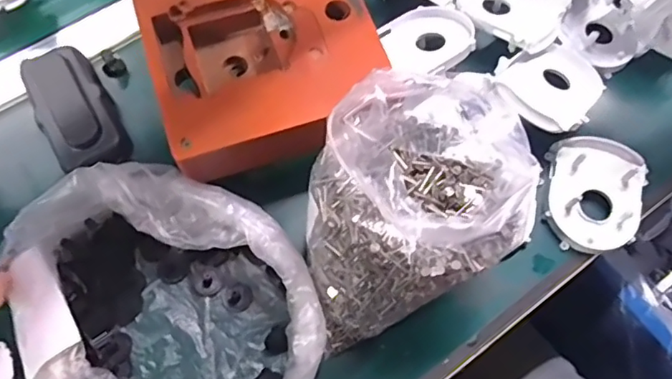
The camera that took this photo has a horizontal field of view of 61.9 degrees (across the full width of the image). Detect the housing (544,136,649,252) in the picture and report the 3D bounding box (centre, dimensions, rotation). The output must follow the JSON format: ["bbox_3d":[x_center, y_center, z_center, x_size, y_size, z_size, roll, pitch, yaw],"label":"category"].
[{"bbox_3d":[0.187,0.003,0.407,0.067,0.016,0.083,21,68,6],"label":"housing"}]

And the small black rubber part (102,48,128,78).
[{"bbox_3d":[-0.176,-0.099,0.440,0.016,0.015,0.020,-31,72,-14],"label":"small black rubber part"}]

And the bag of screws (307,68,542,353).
[{"bbox_3d":[0.040,0.012,0.339,0.127,0.124,0.109,-22,70,-11],"label":"bag of screws"}]

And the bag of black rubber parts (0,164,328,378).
[{"bbox_3d":[-0.107,0.074,0.349,0.165,0.054,0.186,-27,71,-13],"label":"bag of black rubber parts"}]

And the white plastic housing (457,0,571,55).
[{"bbox_3d":[0.137,-0.143,0.446,0.081,0.023,0.069,31,69,10],"label":"white plastic housing"}]

